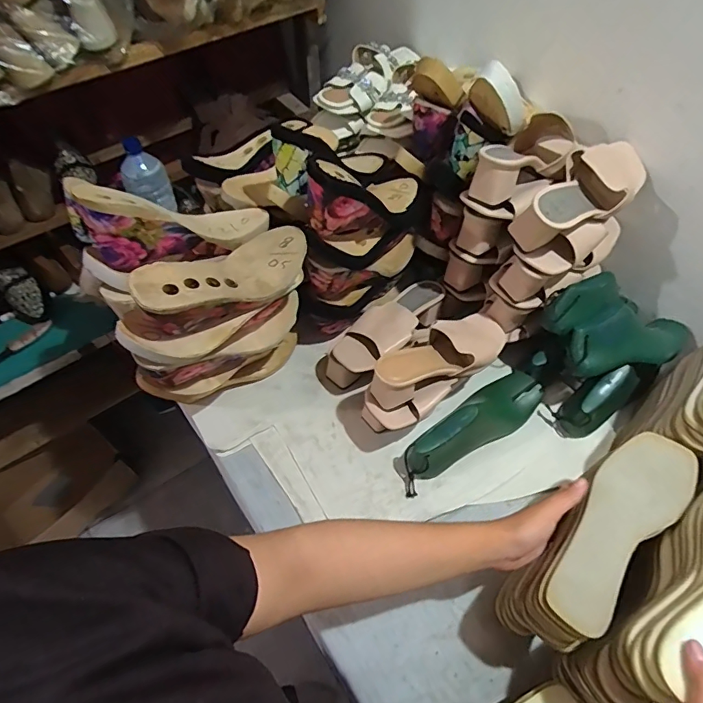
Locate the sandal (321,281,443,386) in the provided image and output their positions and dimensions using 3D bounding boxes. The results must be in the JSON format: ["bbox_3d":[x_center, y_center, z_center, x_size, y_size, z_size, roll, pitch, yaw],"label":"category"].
[{"bbox_3d":[0.064,-0.039,0.760,0.248,0.085,0.100,-41,63,-10],"label":"sandal"}]

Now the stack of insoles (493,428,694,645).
[{"bbox_3d":[0.264,0.191,0.490,0.265,0.066,0.085,-39,62,-18],"label":"stack of insoles"}]

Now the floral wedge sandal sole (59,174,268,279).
[{"bbox_3d":[-0.235,-0.156,0.620,0.249,0.098,0.099,-10,49,-41],"label":"floral wedge sandal sole"}]

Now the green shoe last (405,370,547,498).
[{"bbox_3d":[0.179,0.107,0.692,0.258,0.088,0.074,-32,60,-20],"label":"green shoe last"}]

